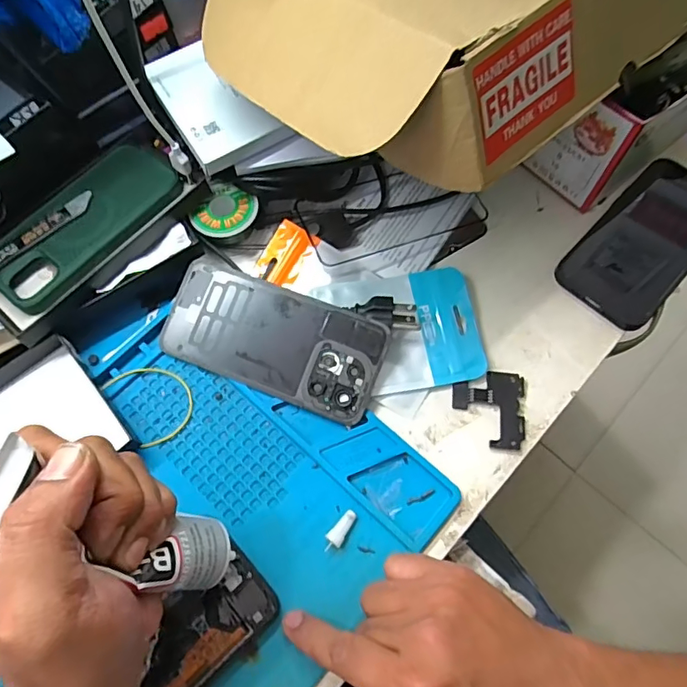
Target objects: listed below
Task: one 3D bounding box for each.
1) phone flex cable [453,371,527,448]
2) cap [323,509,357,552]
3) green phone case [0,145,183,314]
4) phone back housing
[{"bbox_3d":[0.102,0.045,0.355,0.049,0.005,0.054,5,68,3],"label":"phone flex cable"},{"bbox_3d":[-0.002,0.118,0.322,0.010,0.008,0.028,30,71,13],"label":"cap"},{"bbox_3d":[-0.194,-0.093,0.381,0.077,0.009,0.151,33,72,14],"label":"green phone case"},{"bbox_3d":[-0.050,-0.004,0.366,0.158,0.006,0.075,21,85,10],"label":"phone back housing"}]

